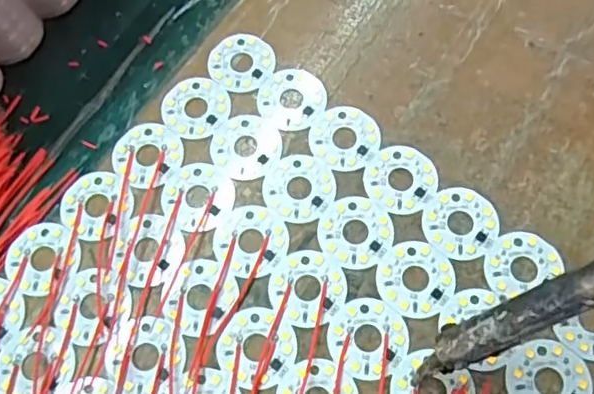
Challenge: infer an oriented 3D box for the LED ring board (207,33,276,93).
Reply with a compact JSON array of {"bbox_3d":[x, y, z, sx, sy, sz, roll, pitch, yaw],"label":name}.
[{"bbox_3d":[-0.027,-0.064,0.288,0.031,0.004,0.030,36,74,15],"label":"LED ring board"}]

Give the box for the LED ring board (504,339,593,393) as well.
[{"bbox_3d":[0.094,0.069,0.231,0.031,0.004,0.030,17,70,9],"label":"LED ring board"}]

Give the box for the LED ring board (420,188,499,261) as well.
[{"bbox_3d":[0.068,0.010,0.255,0.030,0.004,0.030,14,70,8],"label":"LED ring board"}]

